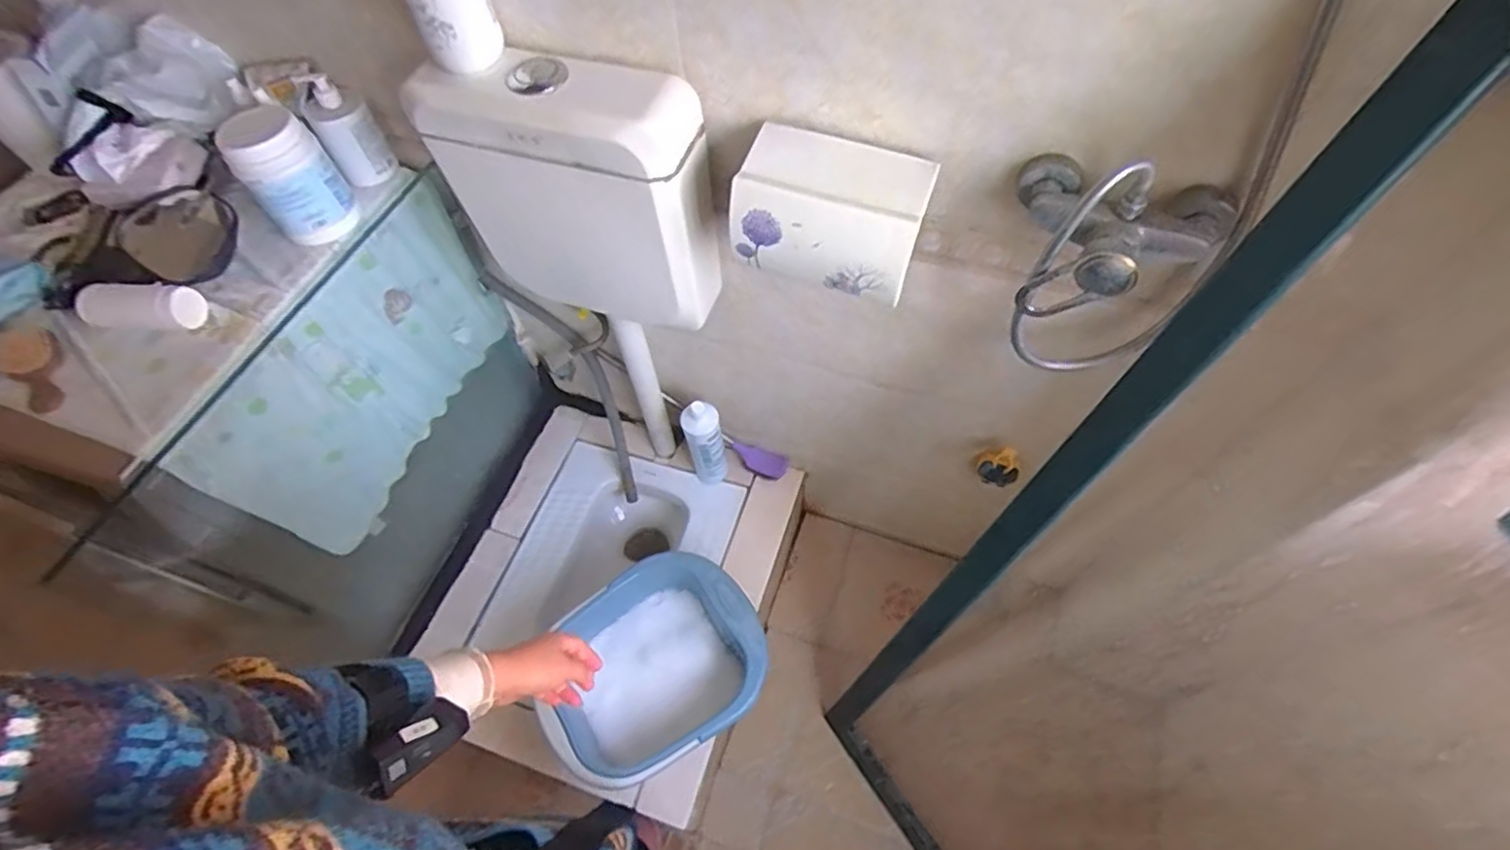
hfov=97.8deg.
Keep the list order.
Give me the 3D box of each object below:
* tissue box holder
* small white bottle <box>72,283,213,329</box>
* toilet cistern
[{"bbox_3d":[0.086,-0.239,0.750,0.204,0.119,0.111,17,62,12],"label":"tissue box holder"},{"bbox_3d":[-0.791,-0.150,0.848,0.142,0.049,0.044,-2,59,2],"label":"small white bottle"},{"bbox_3d":[-0.238,-0.295,0.896,0.350,0.369,0.131,19,62,13],"label":"toilet cistern"}]

